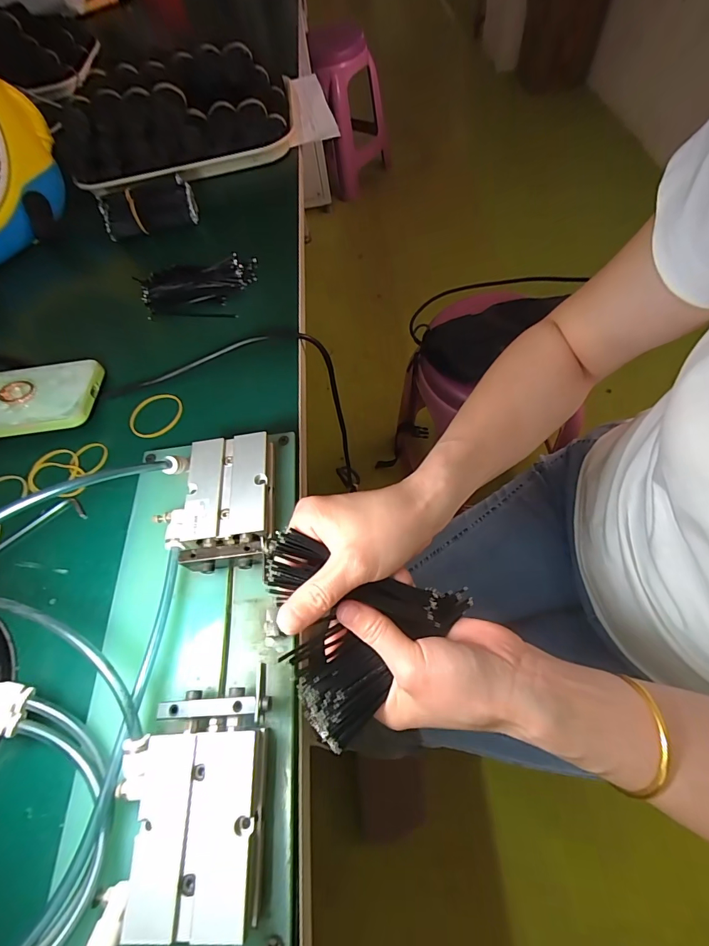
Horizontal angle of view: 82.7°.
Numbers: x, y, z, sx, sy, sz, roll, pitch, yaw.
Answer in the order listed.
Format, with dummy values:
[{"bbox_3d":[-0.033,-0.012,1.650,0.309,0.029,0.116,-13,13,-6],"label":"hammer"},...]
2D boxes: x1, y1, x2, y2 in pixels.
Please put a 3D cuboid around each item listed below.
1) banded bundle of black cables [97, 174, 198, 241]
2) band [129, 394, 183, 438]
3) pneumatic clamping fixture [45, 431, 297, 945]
[{"bbox_3d":[-0.244,-0.316,0.477,0.110,0.032,0.062,-14,61,-2],"label":"banded bundle of black cables"},{"bbox_3d":[-0.169,-0.050,0.344,0.046,0.005,0.041,-35,64,-12],"label":"band"},{"bbox_3d":[-0.094,0.097,0.240,0.118,0.039,0.273,-7,61,3],"label":"pneumatic clamping fixture"}]

